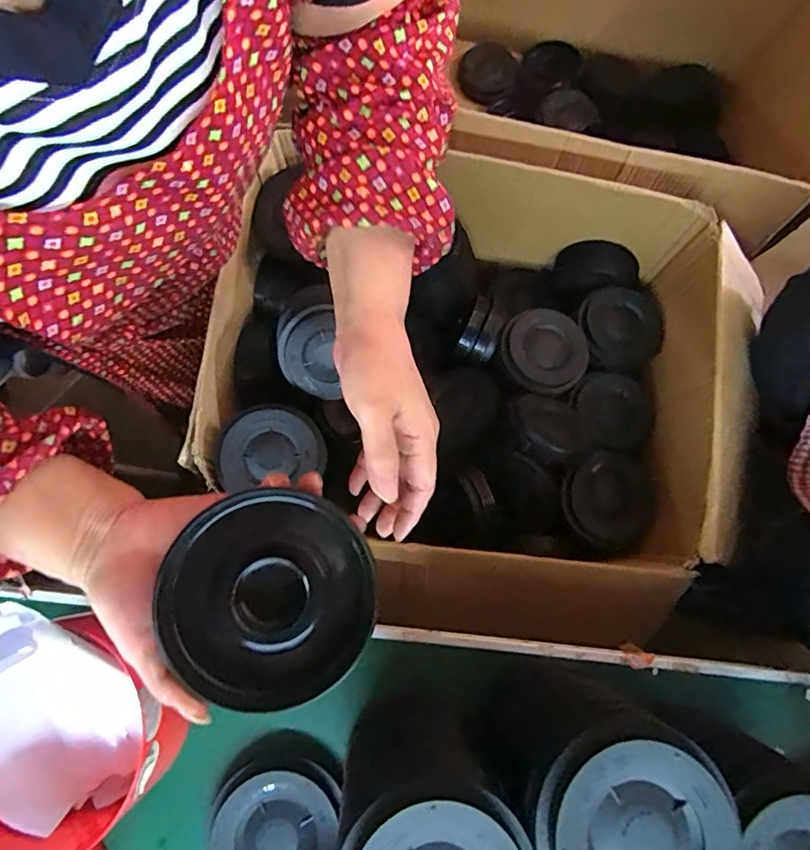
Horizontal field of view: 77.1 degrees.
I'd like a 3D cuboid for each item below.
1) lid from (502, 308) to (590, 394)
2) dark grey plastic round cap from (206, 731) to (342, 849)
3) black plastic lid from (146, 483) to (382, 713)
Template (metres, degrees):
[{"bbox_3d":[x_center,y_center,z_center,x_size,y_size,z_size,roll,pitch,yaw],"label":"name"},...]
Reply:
[{"bbox_3d":[0.197,-0.102,0.703,0.117,0.022,0.115,0,77,-1],"label":"lid"},{"bbox_3d":[-0.110,0.347,0.439,0.115,0.036,0.136,17,77,3],"label":"dark grey plastic round cap"},{"bbox_3d":[-0.078,0.103,0.302,0.118,0.038,0.119,0,77,-1],"label":"black plastic lid"}]

